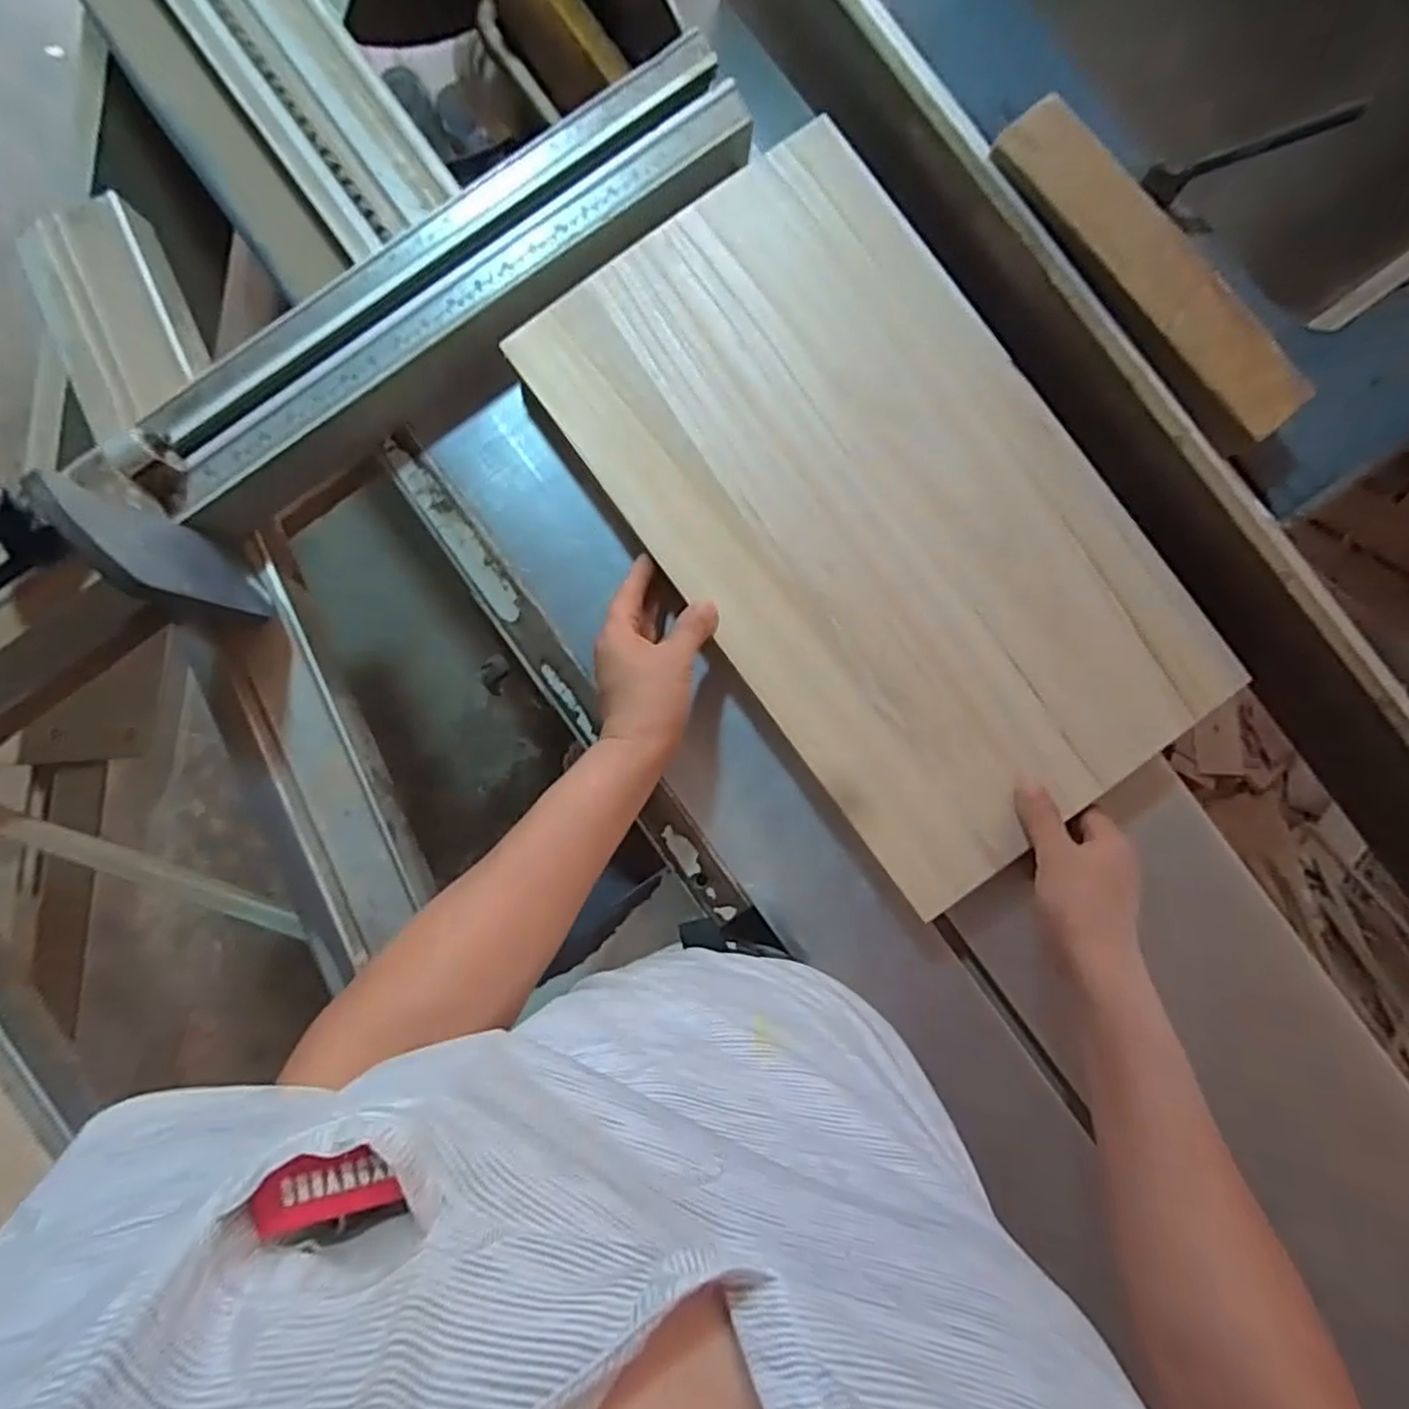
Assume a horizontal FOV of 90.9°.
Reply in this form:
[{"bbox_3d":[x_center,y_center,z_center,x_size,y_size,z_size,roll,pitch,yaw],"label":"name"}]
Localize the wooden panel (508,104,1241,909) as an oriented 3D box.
[{"bbox_3d":[0.128,-0.148,0.540,0.318,0.012,0.550,-34,88,1],"label":"wooden panel"}]

